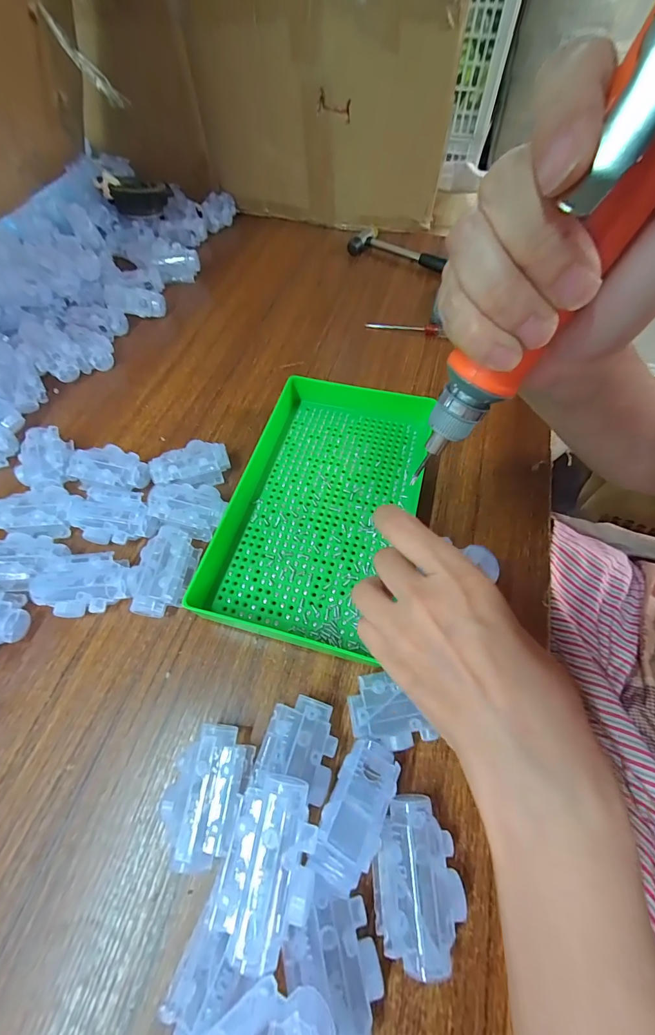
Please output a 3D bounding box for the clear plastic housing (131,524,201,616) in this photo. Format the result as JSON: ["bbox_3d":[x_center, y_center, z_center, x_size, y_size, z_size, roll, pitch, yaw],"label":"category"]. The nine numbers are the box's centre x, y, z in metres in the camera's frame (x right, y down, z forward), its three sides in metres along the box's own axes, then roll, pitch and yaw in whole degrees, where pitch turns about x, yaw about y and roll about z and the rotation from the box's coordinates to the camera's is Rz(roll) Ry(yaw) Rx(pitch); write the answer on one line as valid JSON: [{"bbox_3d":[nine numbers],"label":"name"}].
[{"bbox_3d":[-0.130,0.043,0.295,0.040,0.030,0.067,0,61,1],"label":"clear plastic housing"}]

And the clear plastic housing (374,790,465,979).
[{"bbox_3d":[0.050,0.196,0.203,0.046,0.027,0.068,2,61,2],"label":"clear plastic housing"}]

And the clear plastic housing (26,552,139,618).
[{"bbox_3d":[-0.189,0.054,0.289,0.077,0.028,0.043,-9,61,-4],"label":"clear plastic housing"}]

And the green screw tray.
[{"bbox_3d":[-0.004,-0.016,0.320,0.152,0.039,0.237,13,62,8],"label":"green screw tray"}]

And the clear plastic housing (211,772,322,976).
[{"bbox_3d":[-0.028,0.173,0.186,0.042,0.029,0.067,9,61,6],"label":"clear plastic housing"}]

